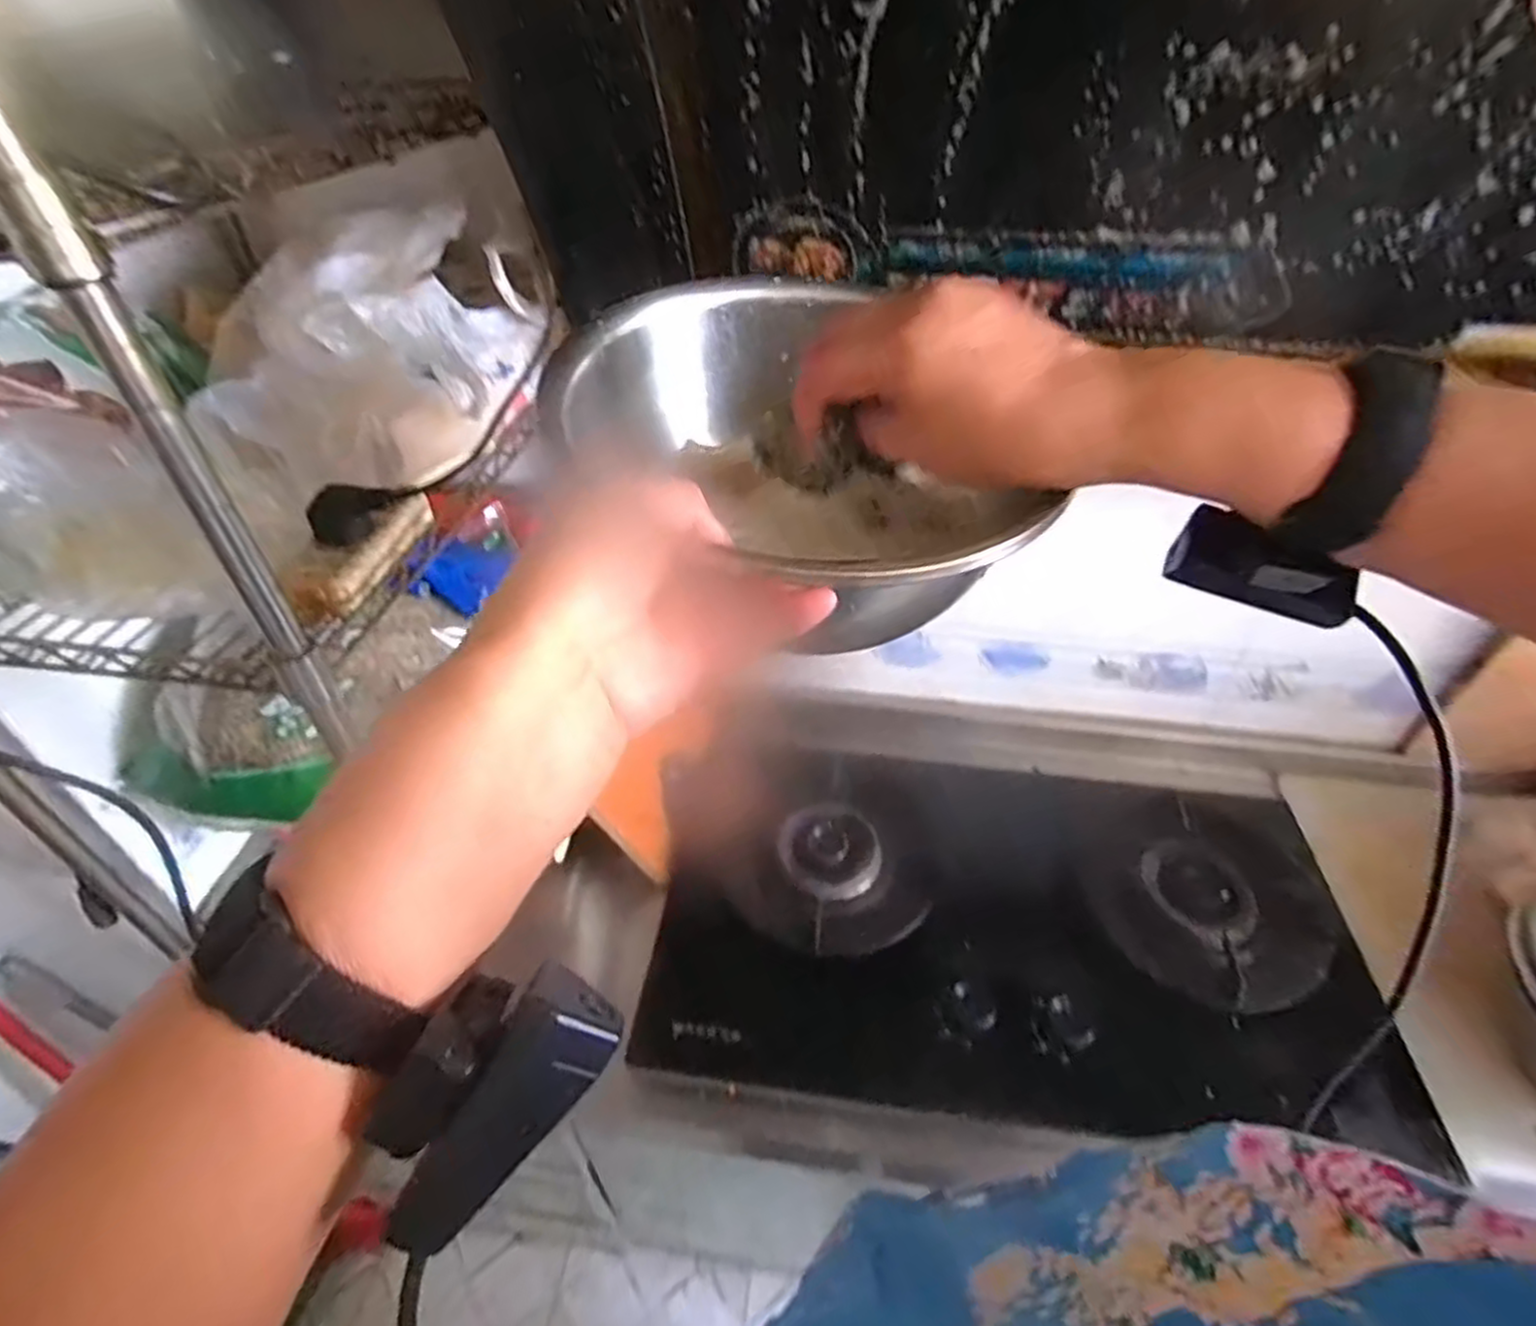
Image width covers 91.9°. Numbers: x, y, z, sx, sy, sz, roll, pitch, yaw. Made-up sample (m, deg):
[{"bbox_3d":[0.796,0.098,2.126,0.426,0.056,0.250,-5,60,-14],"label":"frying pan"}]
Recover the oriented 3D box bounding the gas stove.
[{"bbox_3d":[0.246,0.247,0.817,0.730,0.096,0.478,6,41,6],"label":"gas stove"}]

